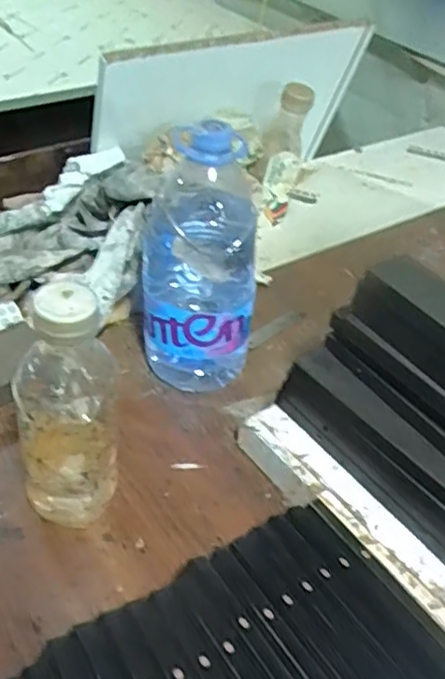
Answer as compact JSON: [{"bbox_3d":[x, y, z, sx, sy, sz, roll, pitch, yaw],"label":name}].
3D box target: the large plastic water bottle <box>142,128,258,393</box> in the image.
[{"bbox_3d":[-0.022,-0.064,0.577,0.104,0.243,0.083,0,43,-7],"label":"large plastic water bottle"}]

